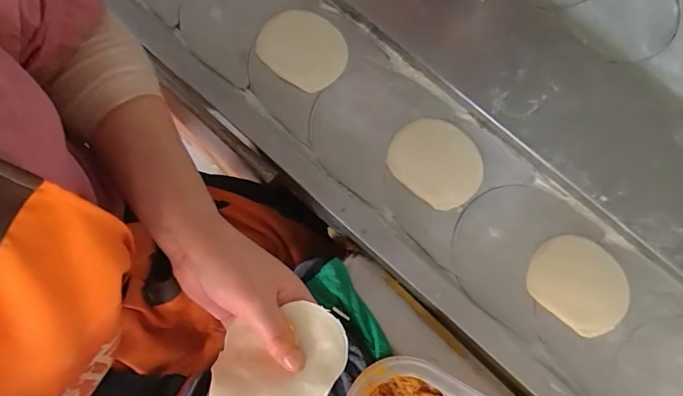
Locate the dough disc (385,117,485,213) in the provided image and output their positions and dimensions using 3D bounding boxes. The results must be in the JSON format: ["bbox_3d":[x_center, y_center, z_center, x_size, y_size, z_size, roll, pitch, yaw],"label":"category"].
[{"bbox_3d":[0.100,-0.039,0.469,0.098,0.011,0.080,37,80,7],"label":"dough disc"}]

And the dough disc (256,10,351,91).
[{"bbox_3d":[-0.041,-0.167,0.497,0.096,0.010,0.085,28,79,5],"label":"dough disc"}]

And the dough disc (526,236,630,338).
[{"bbox_3d":[0.239,0.084,0.449,0.098,0.004,0.082,37,80,7],"label":"dough disc"}]

